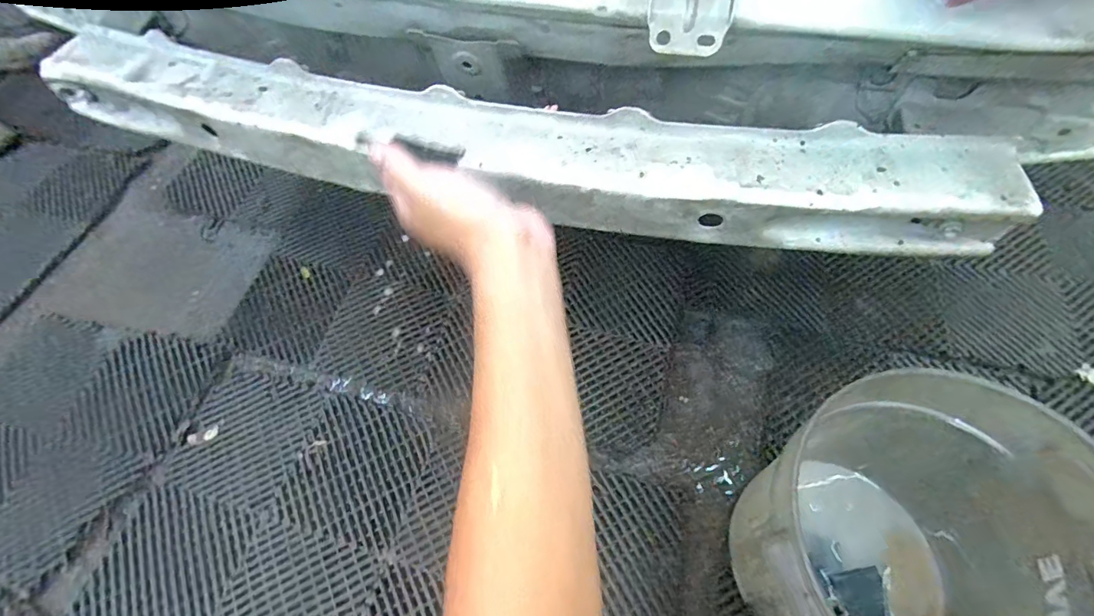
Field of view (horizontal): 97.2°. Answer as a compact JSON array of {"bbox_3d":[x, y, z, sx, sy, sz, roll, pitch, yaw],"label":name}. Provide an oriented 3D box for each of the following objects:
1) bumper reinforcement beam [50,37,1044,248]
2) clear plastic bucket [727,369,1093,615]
[{"bbox_3d":[-0.071,-0.162,0.476,0.948,0.070,0.109,12,63,9],"label":"bumper reinforcement beam"},{"bbox_3d":[0.398,0.280,0.543,0.282,0.320,0.310,-1,59,1],"label":"clear plastic bucket"}]

